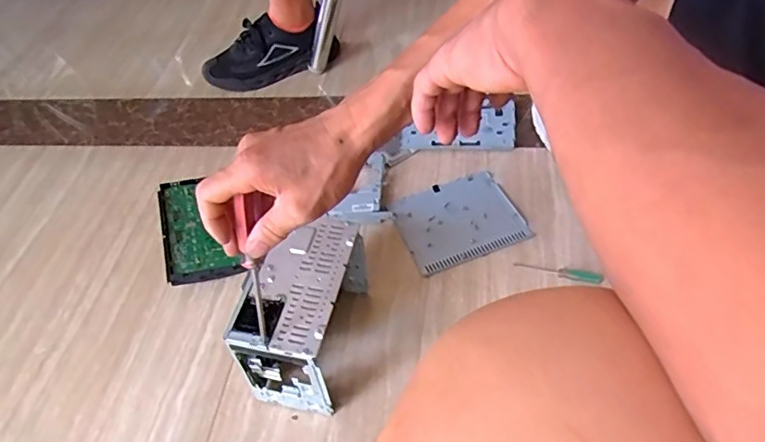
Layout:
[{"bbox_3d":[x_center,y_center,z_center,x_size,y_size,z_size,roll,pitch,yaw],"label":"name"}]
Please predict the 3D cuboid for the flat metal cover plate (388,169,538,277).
[{"bbox_3d":[0.118,-0.003,0.840,0.182,0.006,0.154,-20,51,-11],"label":"flat metal cover plate"}]

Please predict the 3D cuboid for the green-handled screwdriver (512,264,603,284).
[{"bbox_3d":[0.243,0.070,0.754,0.115,0.012,0.019,10,52,14],"label":"green-handled screwdriver"}]

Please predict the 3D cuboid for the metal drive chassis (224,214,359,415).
[{"bbox_3d":[-0.087,0.118,0.654,0.112,0.162,0.181,8,51,12],"label":"metal drive chassis"}]

